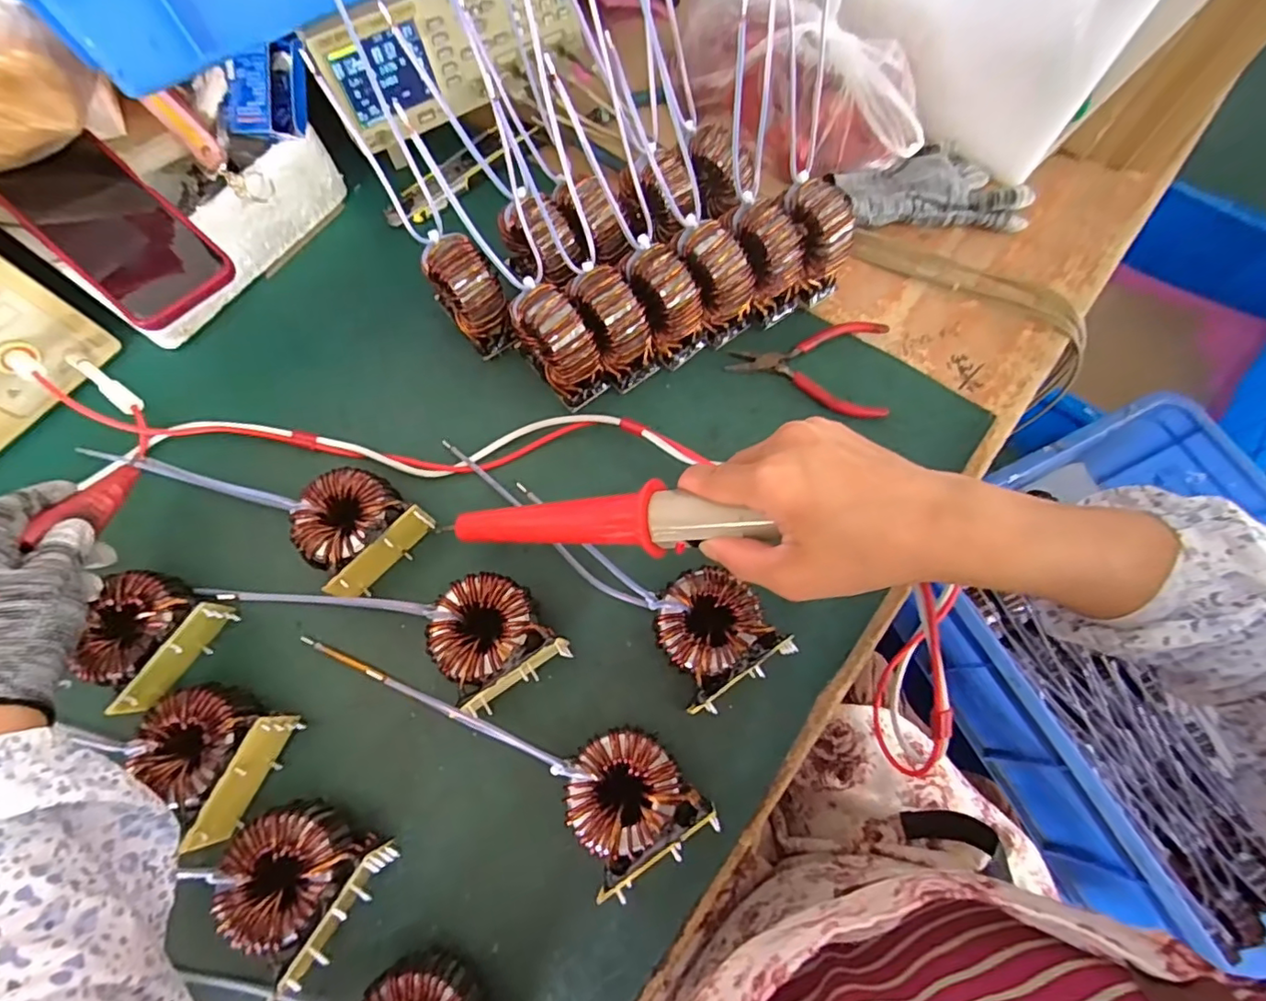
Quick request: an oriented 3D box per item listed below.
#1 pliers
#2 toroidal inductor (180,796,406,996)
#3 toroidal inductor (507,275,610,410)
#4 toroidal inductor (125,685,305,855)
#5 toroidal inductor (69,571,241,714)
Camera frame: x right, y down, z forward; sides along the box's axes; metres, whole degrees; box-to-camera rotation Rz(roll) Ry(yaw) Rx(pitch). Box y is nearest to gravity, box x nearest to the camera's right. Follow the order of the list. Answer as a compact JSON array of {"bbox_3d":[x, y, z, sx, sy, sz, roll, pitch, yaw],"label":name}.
[{"bbox_3d":[0.137,-0.108,0.453,0.119,0.013,0.077,9,71,3],"label":"pliers"},{"bbox_3d":[-0.191,0.216,0.330,0.078,0.038,0.075,29,73,10],"label":"toroidal inductor"},{"bbox_3d":[-0.055,-0.112,0.424,0.040,0.072,0.065,-36,74,-11],"label":"toroidal inductor"},{"bbox_3d":[-0.258,0.156,0.350,0.079,0.038,0.078,20,72,7],"label":"toroidal inductor"},{"bbox_3d":[-0.313,0.088,0.374,0.074,0.038,0.075,28,73,10],"label":"toroidal inductor"}]

